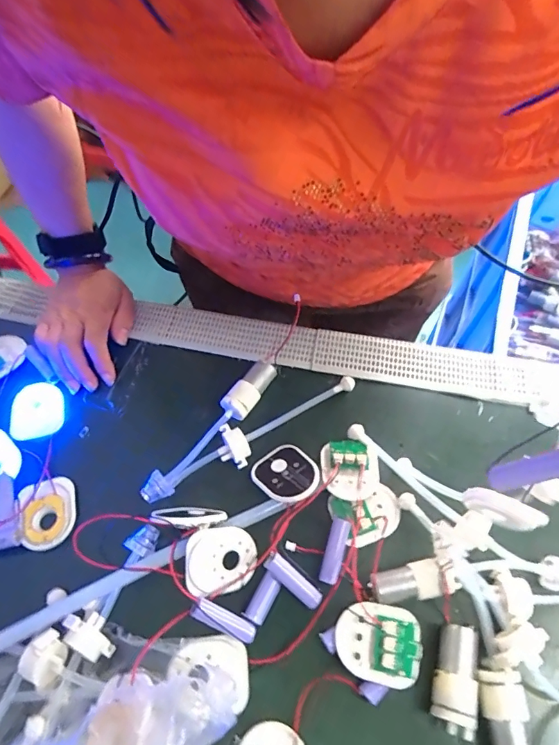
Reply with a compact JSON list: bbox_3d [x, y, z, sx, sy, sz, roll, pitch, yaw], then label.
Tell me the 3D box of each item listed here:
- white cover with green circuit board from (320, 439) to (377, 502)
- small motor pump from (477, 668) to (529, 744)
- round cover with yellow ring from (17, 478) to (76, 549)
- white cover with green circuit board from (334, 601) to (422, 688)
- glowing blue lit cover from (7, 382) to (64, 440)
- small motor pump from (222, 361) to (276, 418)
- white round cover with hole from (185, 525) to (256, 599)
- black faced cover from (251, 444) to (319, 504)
[{"bbox_3d":[0.062,0.087,0.403,0.050,0.017,0.056,1,61,0],"label":"white cover with green circuit board"},{"bbox_3d":[0.154,0.238,0.308,0.025,0.023,0.059,-1,61,-1],"label":"small motor pump"},{"bbox_3d":[-0.202,0.122,0.389,0.045,0.007,0.059,-17,62,-9],"label":"round cover with yellow ring"},{"bbox_3d":[0.072,0.194,0.324,0.059,0.011,0.050,6,61,3],"label":"white cover with green circuit board"},{"bbox_3d":[-0.240,0.037,0.442,0.048,0.007,0.061,-20,63,-11],"label":"glowing blue lit cover"},{"bbox_3d":[-0.029,0.016,0.442,0.027,0.024,0.063,29,65,15],"label":"small motor pump"},{"bbox_3d":[-0.045,0.148,0.354,0.053,0.005,0.053,6,77,-24],"label":"white round cover with hole"},{"bbox_3d":[0.008,0.089,0.397,0.051,0.008,0.057,-37,43,-25],"label":"black faced cover"}]

